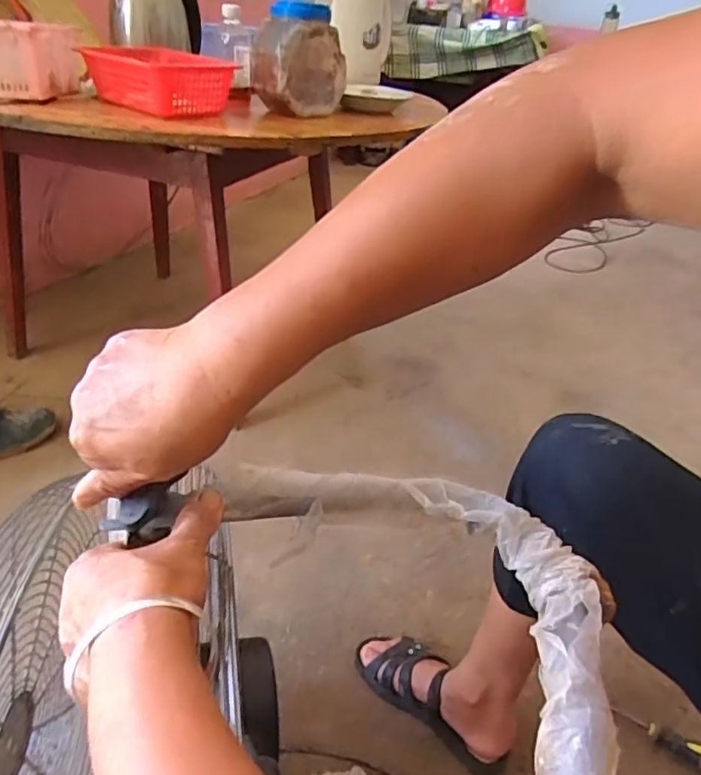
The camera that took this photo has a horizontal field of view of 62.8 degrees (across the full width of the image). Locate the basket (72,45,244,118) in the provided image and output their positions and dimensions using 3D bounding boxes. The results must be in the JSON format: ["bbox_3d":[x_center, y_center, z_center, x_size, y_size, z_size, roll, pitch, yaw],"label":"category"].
[{"bbox_3d":[-0.321,-0.510,0.955,0.218,0.083,0.143,23,38,25],"label":"basket"}]

